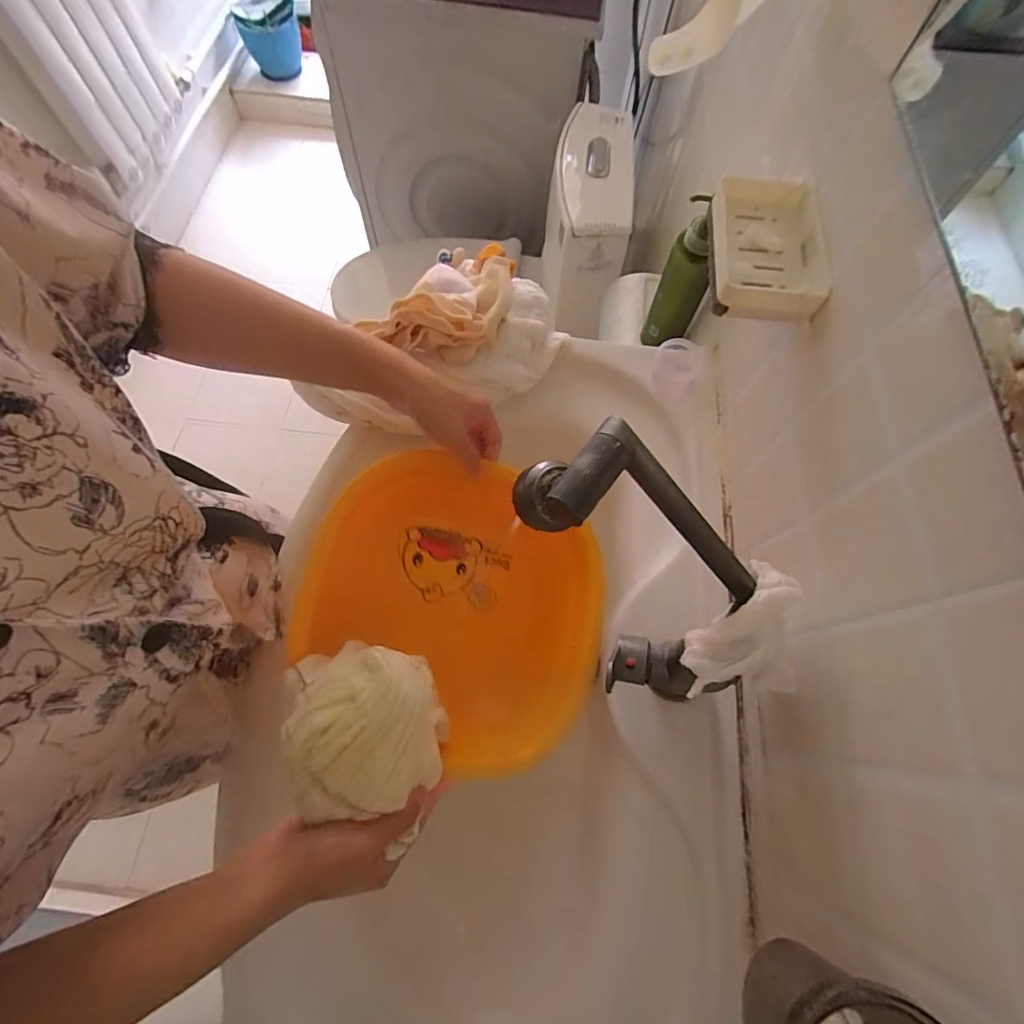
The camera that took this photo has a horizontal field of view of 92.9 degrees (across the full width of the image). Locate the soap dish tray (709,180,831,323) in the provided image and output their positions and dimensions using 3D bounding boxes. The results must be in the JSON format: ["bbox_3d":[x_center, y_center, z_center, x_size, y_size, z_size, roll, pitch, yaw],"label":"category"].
[{"bbox_3d":[0.223,-0.238,0.438,0.091,0.035,0.151,10,68,2],"label":"soap dish tray"}]

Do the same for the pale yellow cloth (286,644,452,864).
[{"bbox_3d":[-0.109,0.152,0.342,0.111,0.063,0.108,9,68,2],"label":"pale yellow cloth"}]

